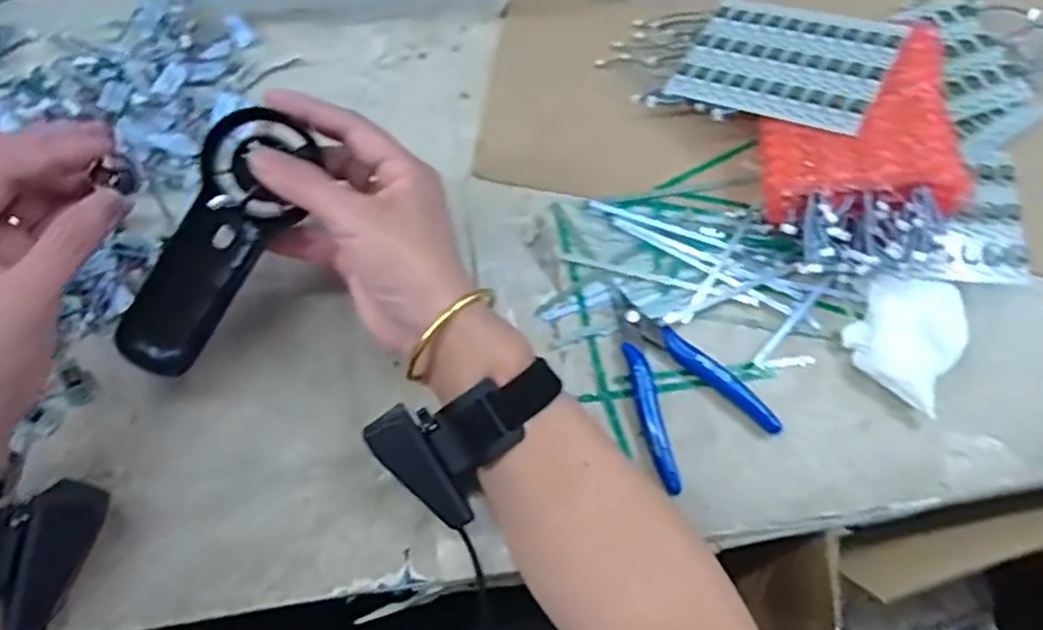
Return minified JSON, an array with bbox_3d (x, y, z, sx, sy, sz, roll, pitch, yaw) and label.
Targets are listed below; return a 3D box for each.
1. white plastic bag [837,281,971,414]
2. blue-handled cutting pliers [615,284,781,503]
[{"bbox_3d":[0.236,0.014,0.432,0.060,0.027,0.071,31,72,10],"label":"white plastic bag"},{"bbox_3d":[0.085,0.049,0.422,0.121,0.012,0.077,42,74,14],"label":"blue-handled cutting pliers"}]

